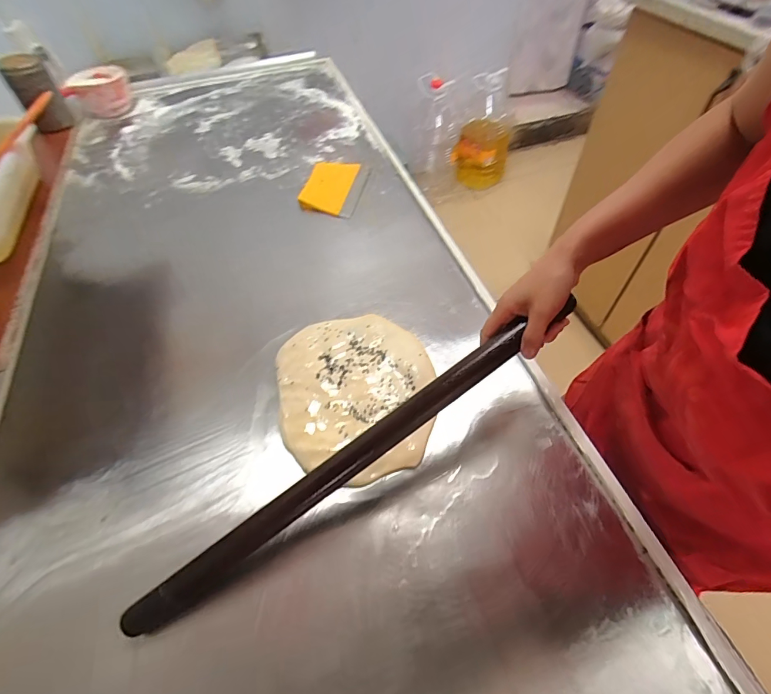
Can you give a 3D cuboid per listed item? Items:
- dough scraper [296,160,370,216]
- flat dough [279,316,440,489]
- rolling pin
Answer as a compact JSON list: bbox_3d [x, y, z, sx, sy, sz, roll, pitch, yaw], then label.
[{"bbox_3d":[-0.111,-0.363,0.899,0.124,0.028,0.175,11,55,11],"label":"dough scraper"},{"bbox_3d":[-0.042,0.058,0.582,0.221,0.018,0.263,-16,54,-8],"label":"flat dough"},{"bbox_3d":[-0.032,0.120,0.439,0.559,0.028,0.029,-36,61,-4],"label":"rolling pin"}]

